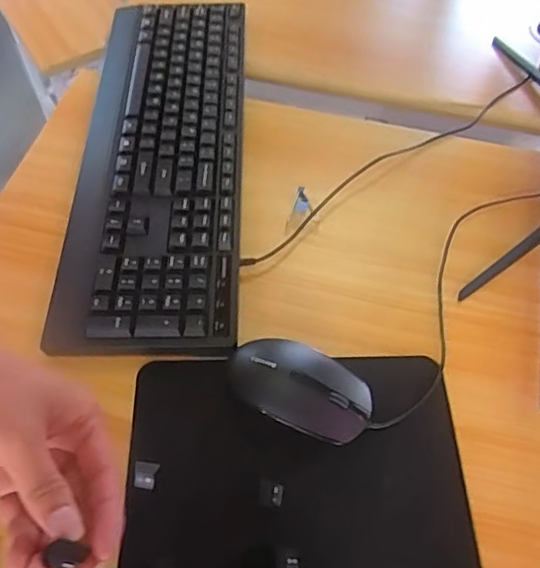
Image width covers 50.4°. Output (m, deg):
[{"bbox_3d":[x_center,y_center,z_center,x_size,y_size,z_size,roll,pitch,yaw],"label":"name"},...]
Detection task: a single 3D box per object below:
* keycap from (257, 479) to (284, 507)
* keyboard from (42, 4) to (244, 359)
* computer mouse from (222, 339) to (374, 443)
[{"bbox_3d":[0.000,0.145,0.396,0.017,0.004,0.016,12,58,6],"label":"keycap"},{"bbox_3d":[-0.104,-0.129,0.554,0.150,0.028,0.422,0,57,-2],"label":"keyboard"},{"bbox_3d":[0.021,0.078,0.430,0.107,0.034,0.060,23,59,13],"label":"computer mouse"}]

